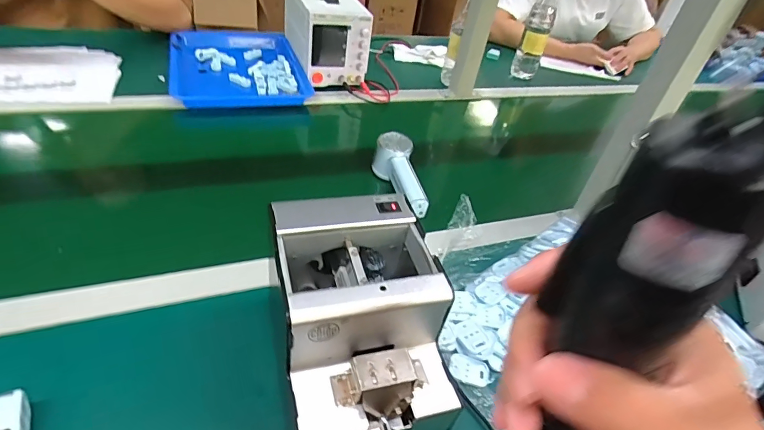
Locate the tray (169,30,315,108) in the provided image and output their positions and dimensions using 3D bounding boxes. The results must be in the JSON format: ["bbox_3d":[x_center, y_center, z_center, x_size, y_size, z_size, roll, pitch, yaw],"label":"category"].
[{"bbox_3d":[-0.313,-0.327,0.933,0.256,0.035,0.374,-6,42,-21],"label":"tray"}]

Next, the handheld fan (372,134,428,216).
[{"bbox_3d":[0.034,-0.057,0.657,0.055,0.053,0.154,-9,52,-21],"label":"handheld fan"}]

